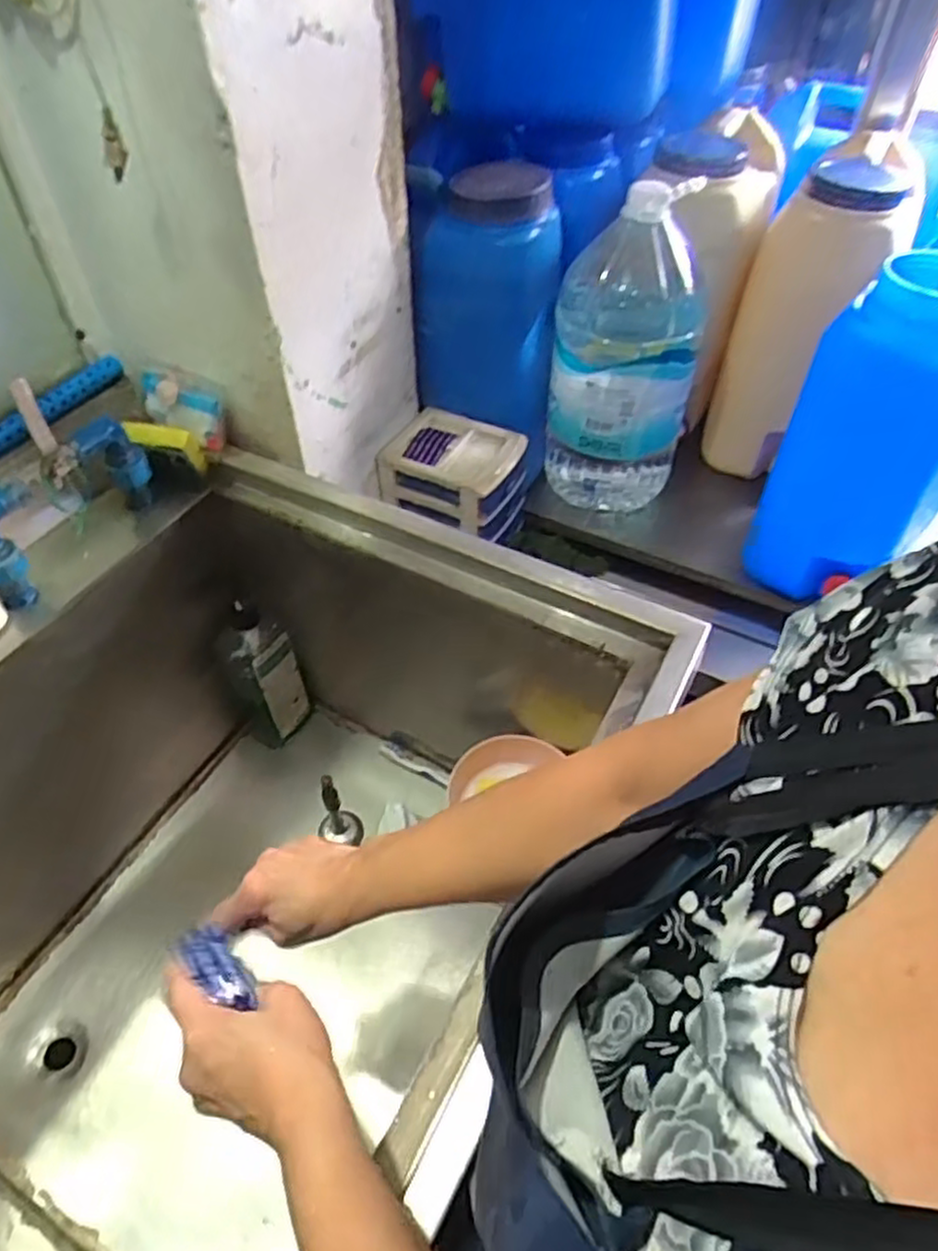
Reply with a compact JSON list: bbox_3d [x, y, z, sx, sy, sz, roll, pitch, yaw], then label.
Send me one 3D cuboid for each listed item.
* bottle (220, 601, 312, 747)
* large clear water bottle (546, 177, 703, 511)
[{"bbox_3d":[-0.276,0.059,0.974,0.065,0.274,0.084,28,55,22],"label":"bottle"},{"bbox_3d":[0.212,-0.350,1.018,0.201,0.410,0.168,11,51,10],"label":"large clear water bottle"}]

